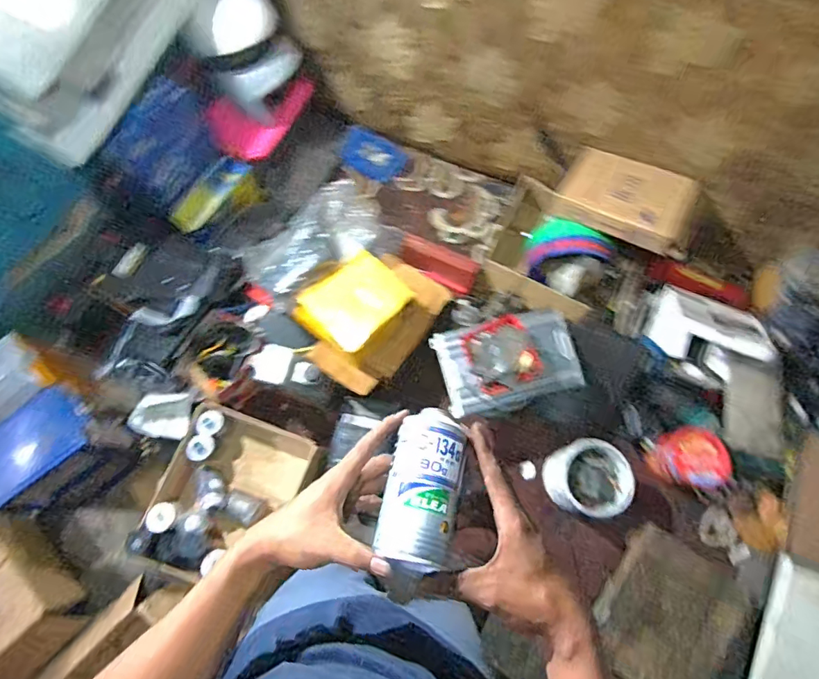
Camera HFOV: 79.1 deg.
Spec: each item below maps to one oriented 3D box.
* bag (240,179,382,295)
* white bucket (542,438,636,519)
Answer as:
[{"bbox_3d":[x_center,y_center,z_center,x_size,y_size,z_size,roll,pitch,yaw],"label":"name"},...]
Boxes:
[{"bbox_3d":[-0.256,-0.261,1.311,0.368,0.131,0.167,-32,76,-10],"label":"bag"},{"bbox_3d":[0.485,0.377,1.343,0.195,0.155,0.194,0,73,-1],"label":"white bucket"}]

